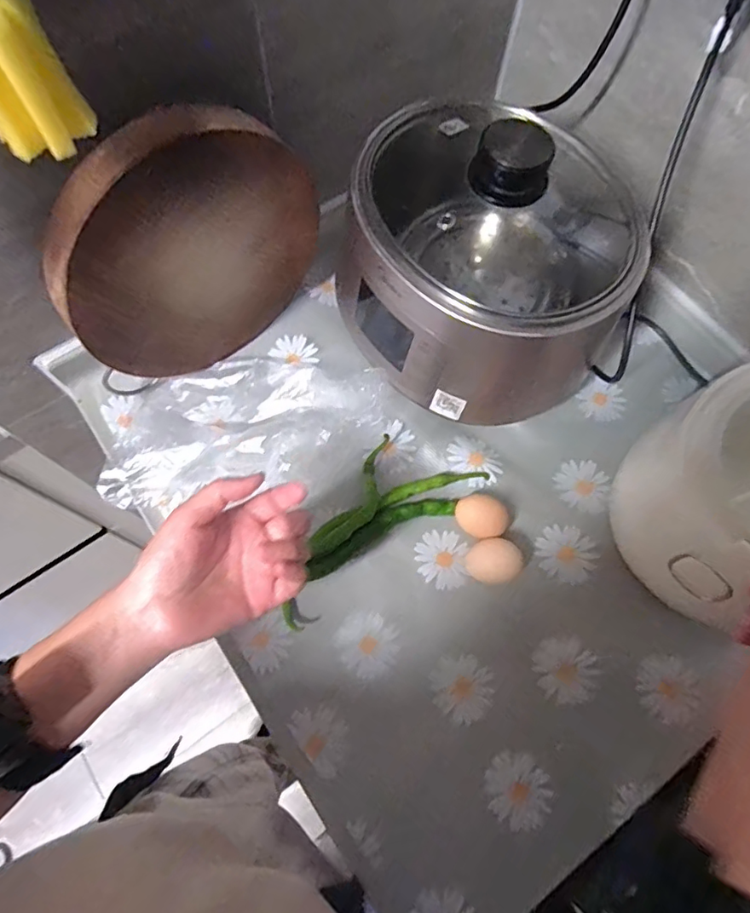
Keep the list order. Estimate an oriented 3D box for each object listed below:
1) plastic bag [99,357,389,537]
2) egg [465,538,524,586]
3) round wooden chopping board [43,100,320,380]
[{"bbox_3d":[-0.136,-0.032,0.551,0.291,0.073,0.185,0,70,-2],"label":"plastic bag"},{"bbox_3d":[0.115,0.104,0.526,0.051,0.040,0.041,-1,70,-2],"label":"egg"},{"bbox_3d":[-0.167,-0.182,0.506,0.255,0.262,0.043,-38,75,-14],"label":"round wooden chopping board"}]

